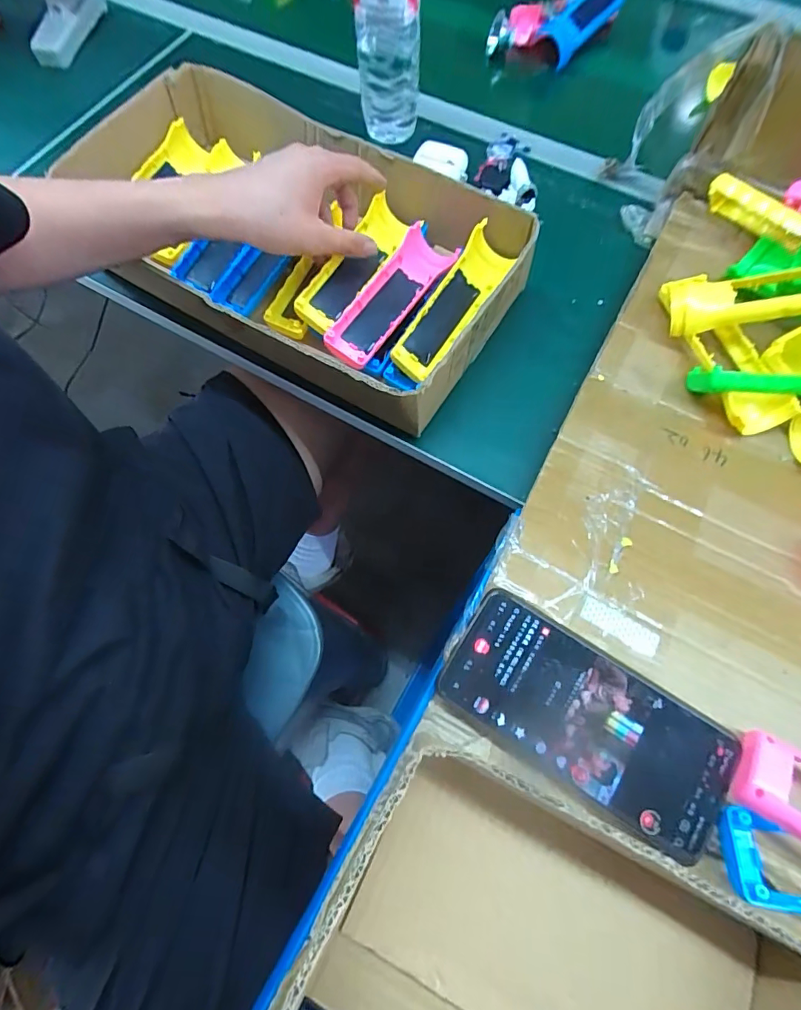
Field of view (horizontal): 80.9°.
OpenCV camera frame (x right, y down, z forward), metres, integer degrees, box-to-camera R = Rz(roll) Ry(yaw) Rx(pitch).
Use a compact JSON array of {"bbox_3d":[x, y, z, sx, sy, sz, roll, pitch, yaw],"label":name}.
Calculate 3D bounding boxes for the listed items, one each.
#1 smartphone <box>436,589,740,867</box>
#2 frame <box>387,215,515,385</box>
[{"bbox_3d":[0.108,0.127,0.280,0.165,0.014,0.078,31,73,11],"label":"smartphone"},{"bbox_3d":[0.046,-0.179,0.425,0.025,0.053,0.151,21,75,54],"label":"frame"}]

